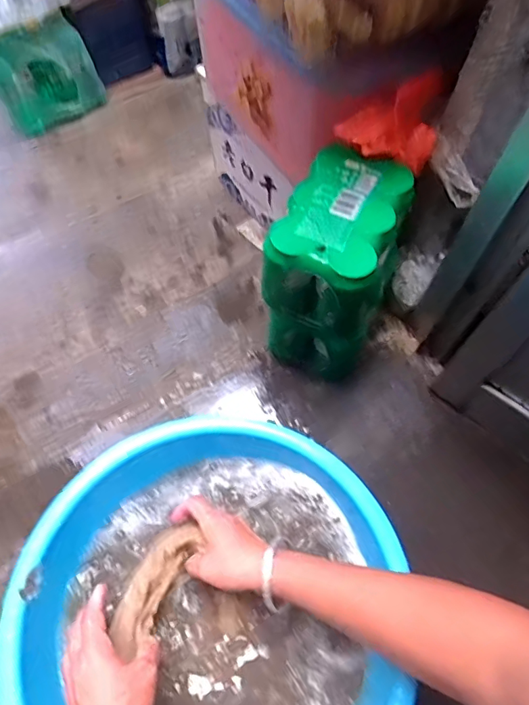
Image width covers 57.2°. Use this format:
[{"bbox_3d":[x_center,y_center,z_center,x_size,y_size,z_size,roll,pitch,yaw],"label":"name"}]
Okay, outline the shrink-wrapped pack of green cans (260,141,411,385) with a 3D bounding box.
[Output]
[{"bbox_3d":[0.089,-0.101,0.649,0.135,0.246,0.181,23,64,10],"label":"shrink-wrapped pack of green cans"}]

